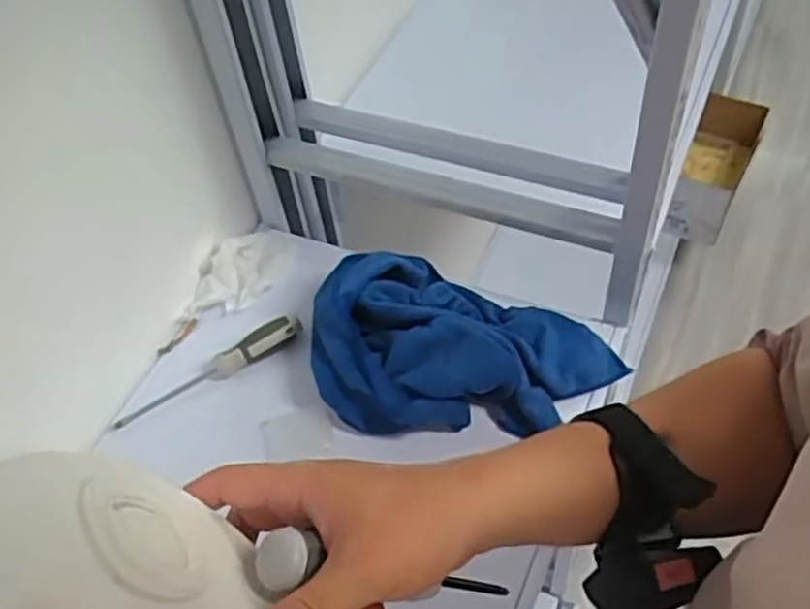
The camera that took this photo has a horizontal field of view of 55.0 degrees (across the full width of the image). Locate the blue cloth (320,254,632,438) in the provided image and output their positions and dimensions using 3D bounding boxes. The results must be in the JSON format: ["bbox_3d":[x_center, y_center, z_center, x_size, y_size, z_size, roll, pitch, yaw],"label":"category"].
[{"bbox_3d":[0.040,0.043,0.683,0.258,0.072,0.164,22,57,21],"label":"blue cloth"}]

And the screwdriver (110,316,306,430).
[{"bbox_3d":[-0.184,0.057,0.724,0.186,0.026,0.030,-28,55,-15],"label":"screwdriver"}]

